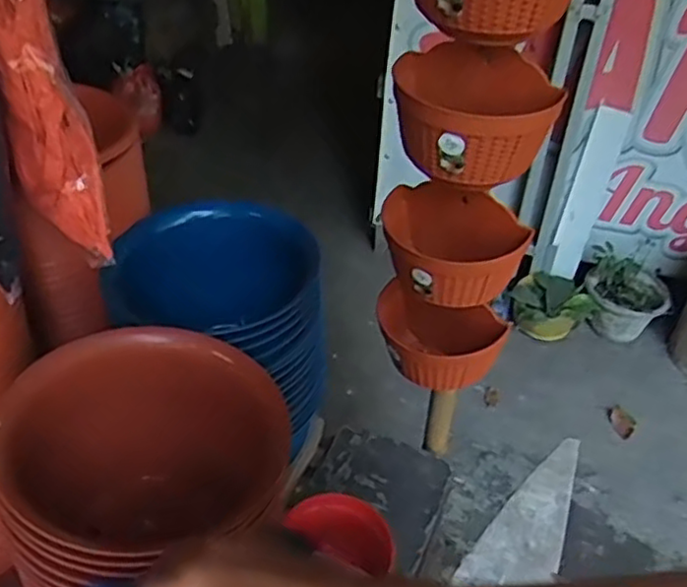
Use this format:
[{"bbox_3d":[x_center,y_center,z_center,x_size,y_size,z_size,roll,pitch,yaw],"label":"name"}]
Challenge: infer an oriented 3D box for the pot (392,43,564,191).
[{"bbox_3d":[0.157,-0.230,0.838,0.183,0.141,0.193,1,40,-1],"label":"pot"}]

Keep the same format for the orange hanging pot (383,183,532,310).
[{"bbox_3d":[0.137,-0.065,0.952,0.197,0.132,0.146,15,42,14],"label":"orange hanging pot"}]

